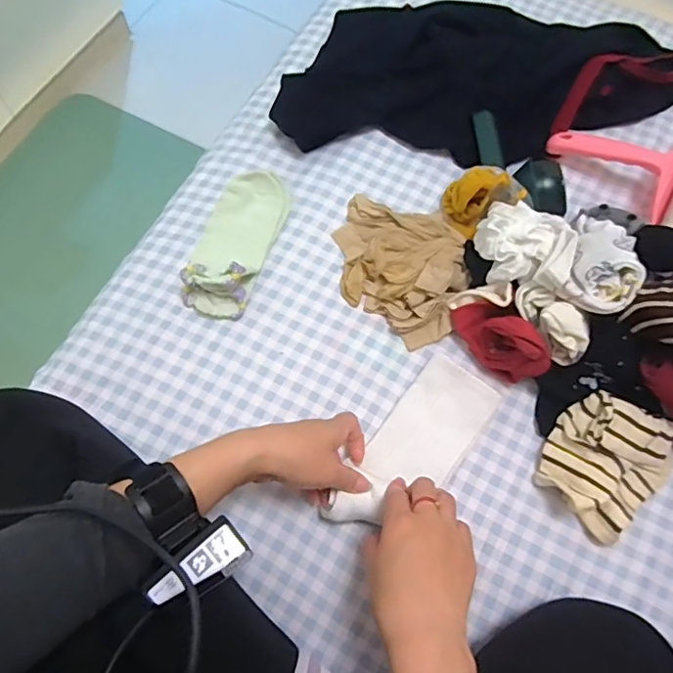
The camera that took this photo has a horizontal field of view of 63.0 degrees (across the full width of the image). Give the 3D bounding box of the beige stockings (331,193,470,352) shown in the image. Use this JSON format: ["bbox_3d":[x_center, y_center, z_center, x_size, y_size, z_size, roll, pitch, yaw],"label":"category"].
[{"bbox_3d":[0.067,-0.077,0.564,0.122,0.043,0.166,-7,70,-4],"label":"beige stockings"}]

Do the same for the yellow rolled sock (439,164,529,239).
[{"bbox_3d":[0.147,-0.146,0.575,0.073,0.070,0.064,-28,73,-11],"label":"yellow rolled sock"}]

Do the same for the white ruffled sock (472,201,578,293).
[{"bbox_3d":[0.178,-0.088,0.512,0.093,0.047,0.081,33,73,10],"label":"white ruffled sock"}]

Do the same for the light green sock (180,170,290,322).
[{"bbox_3d":[-0.105,-0.106,0.571,0.070,0.041,0.175,18,70,5],"label":"light green sock"}]

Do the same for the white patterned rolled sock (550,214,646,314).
[{"bbox_3d":[0.250,-0.077,0.510,0.071,0.049,0.141,23,44,7],"label":"white patterned rolled sock"}]

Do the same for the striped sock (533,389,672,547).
[{"bbox_3d":[0.250,0.110,0.503,0.124,0.044,0.104,-37,75,-13],"label":"striped sock"}]

